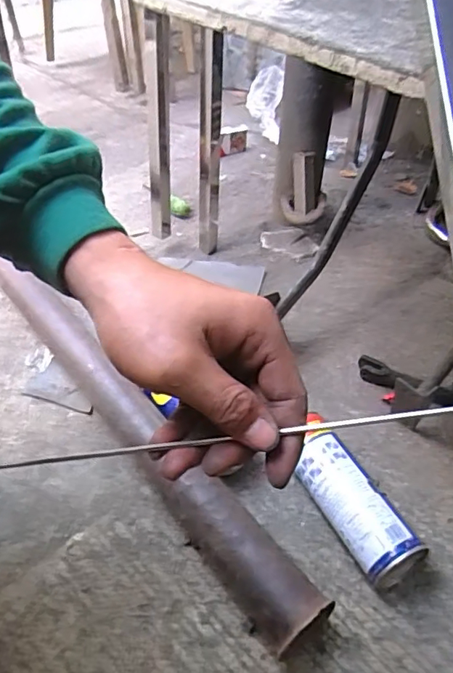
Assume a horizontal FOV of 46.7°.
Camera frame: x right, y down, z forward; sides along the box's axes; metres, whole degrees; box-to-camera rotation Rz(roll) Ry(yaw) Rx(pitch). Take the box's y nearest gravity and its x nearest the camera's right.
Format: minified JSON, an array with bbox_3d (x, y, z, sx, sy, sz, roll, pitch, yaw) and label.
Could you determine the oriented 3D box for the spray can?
[{"bbox_3d":[0.131,0.184,0.561,0.058,0.068,0.168,-21,48,-22],"label":"spray can"}]

